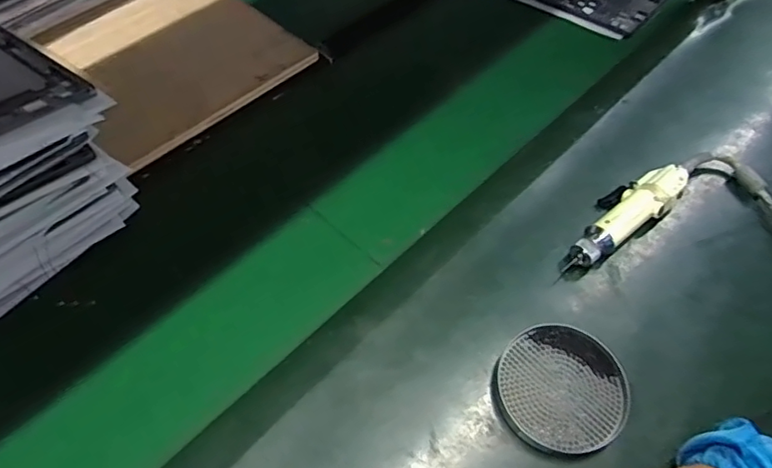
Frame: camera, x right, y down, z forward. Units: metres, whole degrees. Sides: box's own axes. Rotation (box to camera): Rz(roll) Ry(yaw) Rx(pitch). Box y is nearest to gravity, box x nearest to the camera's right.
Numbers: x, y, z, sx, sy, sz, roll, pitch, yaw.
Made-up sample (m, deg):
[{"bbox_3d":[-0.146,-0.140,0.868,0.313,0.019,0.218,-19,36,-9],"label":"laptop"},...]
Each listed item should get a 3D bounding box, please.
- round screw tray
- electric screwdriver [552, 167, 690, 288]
[{"bbox_3d":[0.161,0.141,0.494,0.116,0.020,0.114,1,58,-2],"label":"round screw tray"},{"bbox_3d":[0.254,-0.020,0.582,0.194,0.037,0.058,-34,65,-21],"label":"electric screwdriver"}]

